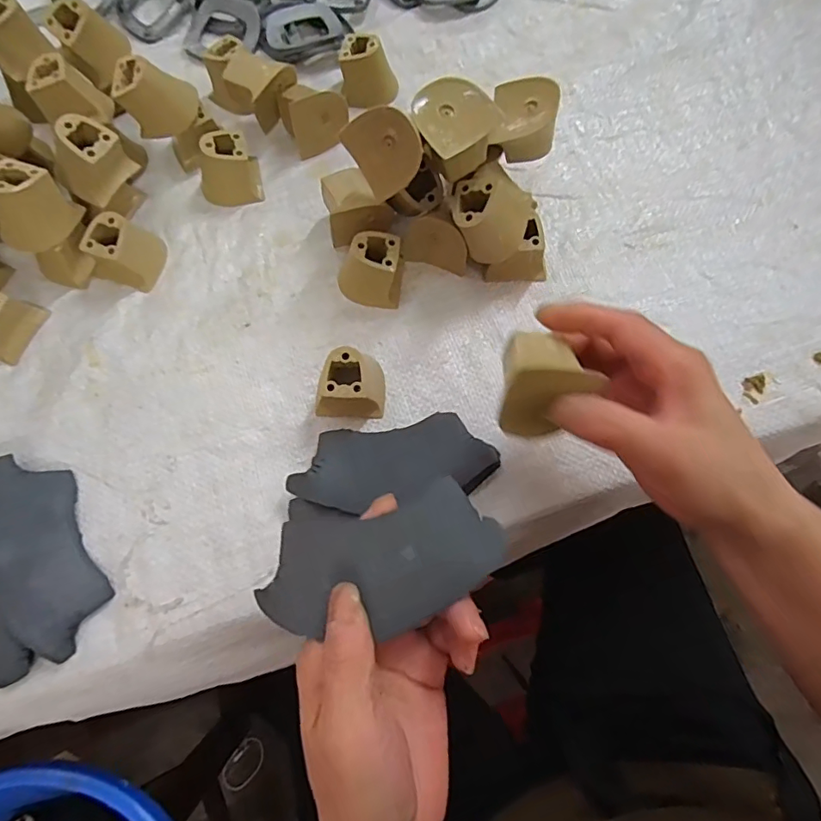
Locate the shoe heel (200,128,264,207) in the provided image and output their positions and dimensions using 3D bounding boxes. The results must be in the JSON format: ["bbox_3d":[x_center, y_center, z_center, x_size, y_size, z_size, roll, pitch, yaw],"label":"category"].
[{"bbox_3d":[-0.135,-0.177,0.377,0.042,0.037,0.038,-15,73,-4],"label":"shoe heel"}]

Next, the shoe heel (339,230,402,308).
[{"bbox_3d":[-0.029,-0.096,0.352,0.042,0.037,0.036,4,73,1],"label":"shoe heel"}]

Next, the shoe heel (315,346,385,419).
[{"bbox_3d":[-0.039,-0.021,0.328,0.041,0.037,0.043,2,73,1],"label":"shoe heel"}]

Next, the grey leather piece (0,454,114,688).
[{"bbox_3d":[-0.233,0.088,0.300,0.083,0.018,0.124,-29,75,-8],"label":"grey leather piece"}]

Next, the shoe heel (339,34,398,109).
[{"bbox_3d":[-0.033,-0.268,0.406,0.042,0.031,0.038,0,72,0],"label":"shoe heel"}]

